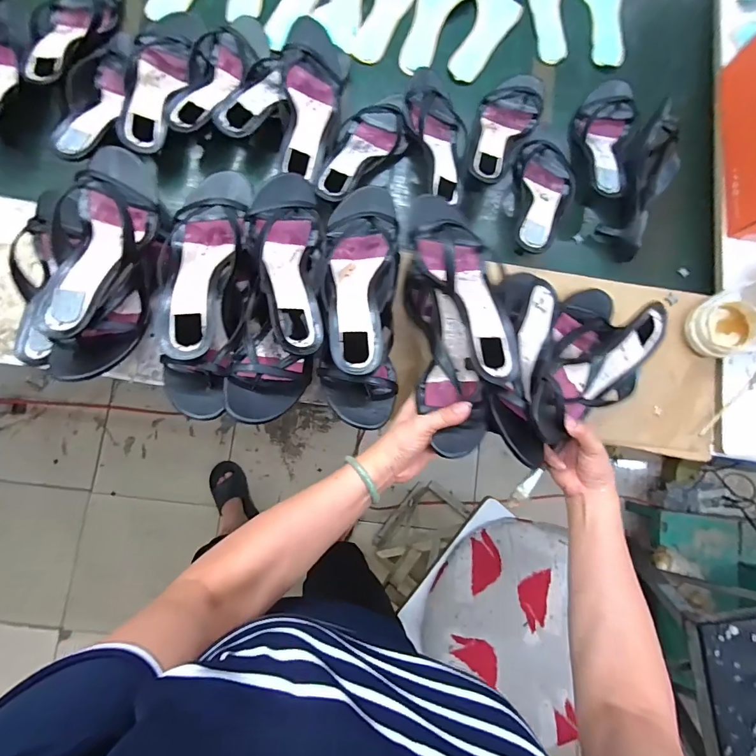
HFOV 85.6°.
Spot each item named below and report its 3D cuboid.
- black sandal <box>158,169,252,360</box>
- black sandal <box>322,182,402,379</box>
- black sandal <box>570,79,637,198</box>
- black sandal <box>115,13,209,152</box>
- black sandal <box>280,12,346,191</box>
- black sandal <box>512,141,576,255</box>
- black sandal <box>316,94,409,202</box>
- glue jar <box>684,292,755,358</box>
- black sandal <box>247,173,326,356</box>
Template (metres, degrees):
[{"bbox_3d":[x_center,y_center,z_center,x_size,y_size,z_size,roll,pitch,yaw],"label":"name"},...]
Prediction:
[{"bbox_3d":[-0.201,-0.139,0.478,0.104,0.050,0.249,4,70,-3],"label":"black sandal"},{"bbox_3d":[-0.016,-0.121,0.485,0.096,0.045,0.244,4,69,-3],"label":"black sandal"},{"bbox_3d":[0.355,-0.373,0.645,0.095,0.057,0.219,16,68,-2],"label":"black sandal"},{"bbox_3d":[-0.318,-0.434,0.592,0.093,0.041,0.240,9,82,-3],"label":"black sandal"},{"bbox_3d":[-0.098,-0.390,0.601,0.088,0.071,0.240,3,83,-4],"label":"black sandal"},{"bbox_3d":[0.249,-0.270,0.616,0.093,0.055,0.198,17,66,-2],"label":"black sandal"},{"bbox_3d":[-0.023,-0.334,0.603,0.093,0.047,0.211,27,69,0],"label":"black sandal"},{"bbox_3d":[0.492,-0.076,0.589,0.080,0.061,0.088,-10,84,-5],"label":"glue jar"},{"bbox_3d":[-0.104,-0.145,0.484,0.090,0.053,0.251,-6,66,-5],"label":"black sandal"}]

